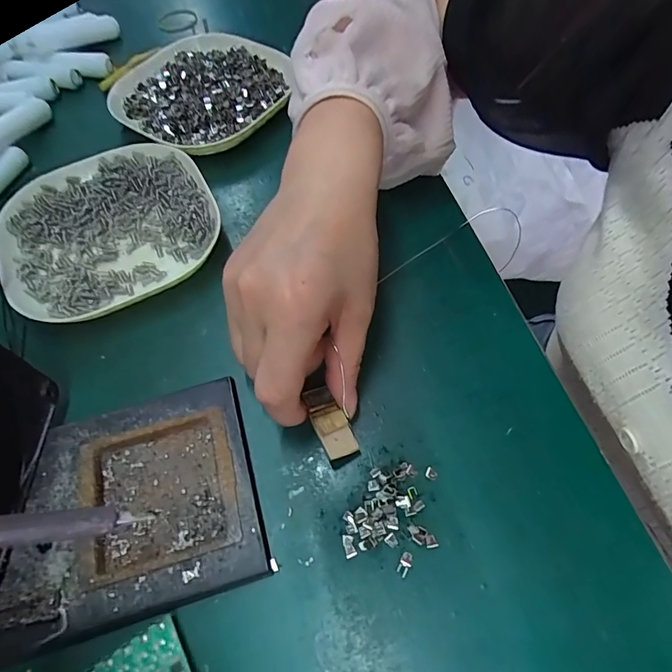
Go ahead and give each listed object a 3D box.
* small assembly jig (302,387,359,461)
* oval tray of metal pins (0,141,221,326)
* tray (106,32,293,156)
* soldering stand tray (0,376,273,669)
[{"bbox_3d":[-0.003,0.044,0.228,0.018,0.007,0.039,-21,68,-11],"label":"small assembly jig"},{"bbox_3d":[-0.158,-0.077,0.302,0.139,0.021,0.134,-28,63,-13],"label":"oval tray of metal pins"},{"bbox_3d":[-0.119,-0.213,0.377,0.154,0.027,0.138,31,64,18],"label":"tray"},{"bbox_3d":[-0.102,0.083,0.215,0.120,0.012,0.101,-16,61,-7],"label":"soldering stand tray"}]

